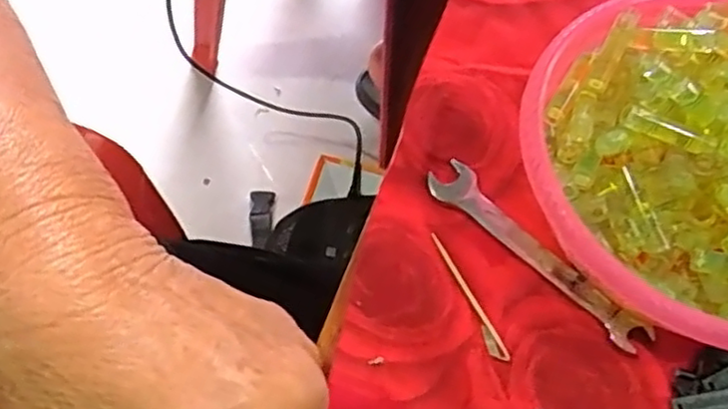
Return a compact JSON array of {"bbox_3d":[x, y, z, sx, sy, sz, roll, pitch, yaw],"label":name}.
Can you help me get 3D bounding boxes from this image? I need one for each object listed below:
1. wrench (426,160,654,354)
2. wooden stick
[{"bbox_3d":[0.077,0.021,0.307,0.114,0.006,0.020,40,68,17],"label":"wrench"},{"bbox_3d":[0.045,0.039,0.294,0.007,0.004,0.062,-22,66,-13],"label":"wooden stick"}]

